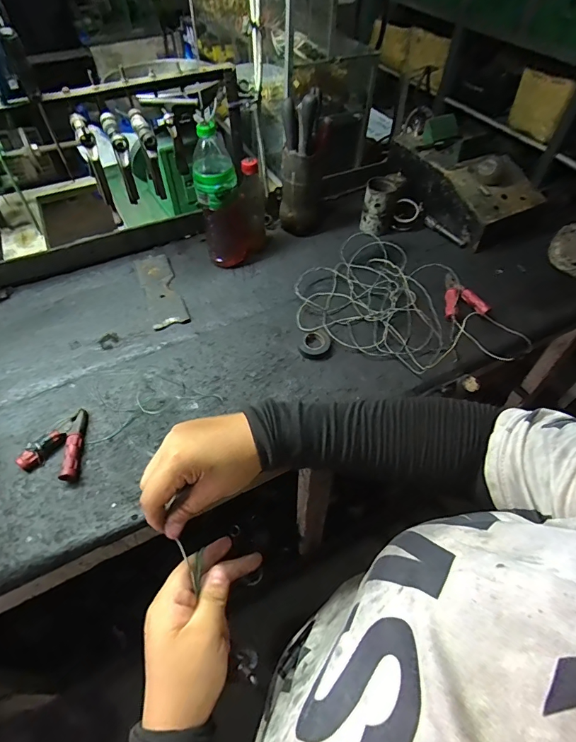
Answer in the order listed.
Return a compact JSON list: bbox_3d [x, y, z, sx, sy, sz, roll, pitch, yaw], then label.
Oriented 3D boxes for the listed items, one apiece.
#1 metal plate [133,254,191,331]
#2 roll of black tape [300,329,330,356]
[{"bbox_3d":[-0.263,-0.171,0.829,0.069,0.010,0.218,-18,55,-14],"label":"metal plate"},{"bbox_3d":[0.050,-0.051,0.728,0.053,0.016,0.051,0,53,0],"label":"roll of black tape"}]

